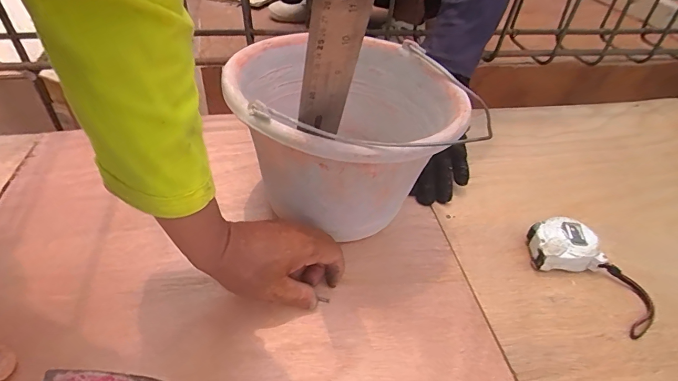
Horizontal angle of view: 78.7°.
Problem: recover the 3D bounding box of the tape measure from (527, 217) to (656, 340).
[{"bbox_3d":[0.279,0.084,0.459,0.083,0.034,0.146,-31,52,-34],"label":"tape measure"}]

